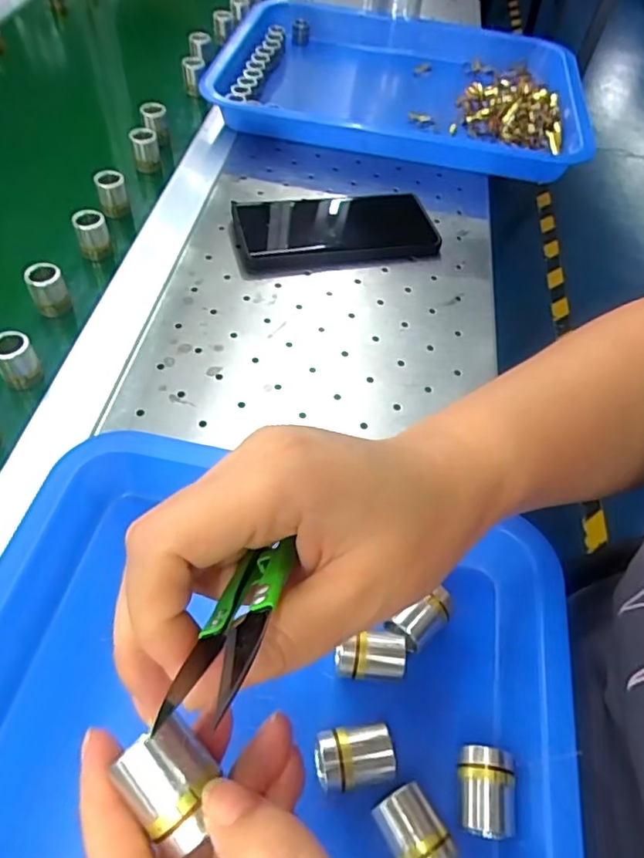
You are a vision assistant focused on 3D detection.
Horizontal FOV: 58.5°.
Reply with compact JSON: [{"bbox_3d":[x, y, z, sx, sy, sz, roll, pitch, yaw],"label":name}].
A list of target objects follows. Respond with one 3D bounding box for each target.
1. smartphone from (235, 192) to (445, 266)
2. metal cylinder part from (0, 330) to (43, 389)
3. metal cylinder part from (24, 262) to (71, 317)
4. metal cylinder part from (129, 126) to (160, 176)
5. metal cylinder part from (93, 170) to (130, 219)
[{"bbox_3d":[0.013,-0.171,0.484,0.163,0.013,0.083,-7,54,-11],"label":"smartphone"},{"bbox_3d":[-0.194,-0.043,0.366,0.023,0.033,0.019,-30,61,-24],"label":"metal cylinder part"},{"bbox_3d":[-0.194,-0.099,0.407,0.023,0.032,0.018,-26,60,-22],"label":"metal cylinder part"},{"bbox_3d":[-0.163,-0.258,0.533,0.022,0.033,0.020,-12,56,-14],"label":"metal cylinder part"},{"bbox_3d":[-0.176,-0.197,0.484,0.023,0.031,0.022,-16,57,-17],"label":"metal cylinder part"}]

